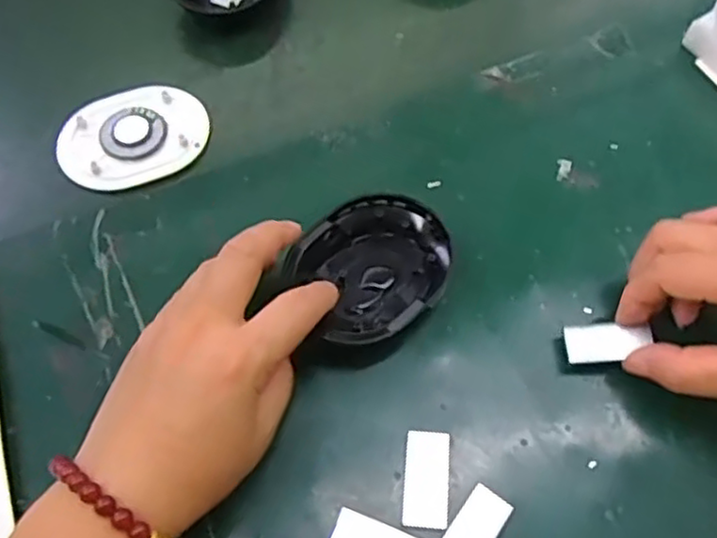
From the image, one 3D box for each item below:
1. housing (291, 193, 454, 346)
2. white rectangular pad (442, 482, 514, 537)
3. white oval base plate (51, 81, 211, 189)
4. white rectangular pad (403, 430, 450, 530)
[{"bbox_3d":[0.009,0.002,0.358,0.085,0.024,0.073,-38,66,-18],"label":"housing"},{"bbox_3d":[0.050,0.118,0.303,0.020,0.004,0.042,33,67,16],"label":"white rectangular pad"},{"bbox_3d":[-0.138,-0.083,0.418,0.089,0.007,0.065,-18,63,-9],"label":"white oval base plate"},{"bbox_3d":[0.032,0.096,0.316,0.020,0.004,0.043,5,62,2],"label":"white rectangular pad"}]

